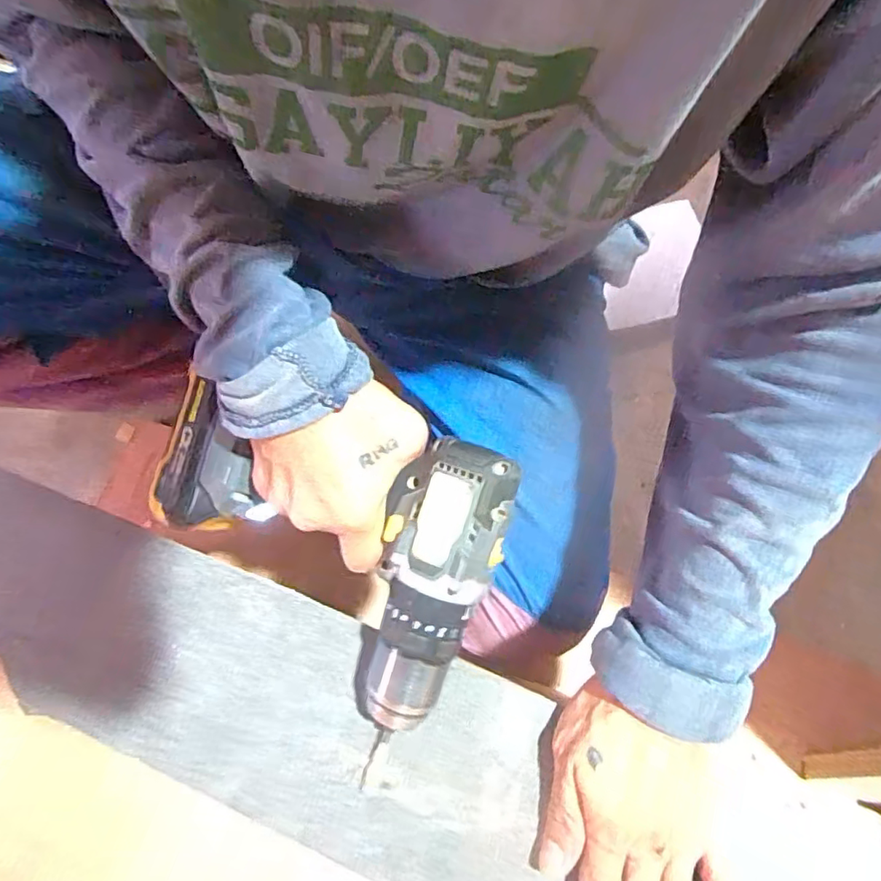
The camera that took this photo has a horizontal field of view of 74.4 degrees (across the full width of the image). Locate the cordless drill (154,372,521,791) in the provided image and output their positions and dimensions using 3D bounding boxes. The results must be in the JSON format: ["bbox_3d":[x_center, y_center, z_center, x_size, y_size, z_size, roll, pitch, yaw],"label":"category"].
[{"bbox_3d":[-0.083,0.061,0.334,0.213,0.069,0.177,24,78,6],"label":"cordless drill"}]

